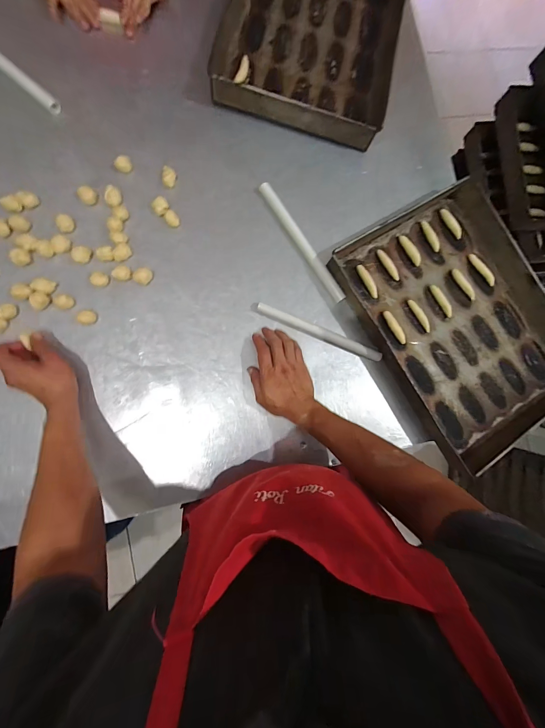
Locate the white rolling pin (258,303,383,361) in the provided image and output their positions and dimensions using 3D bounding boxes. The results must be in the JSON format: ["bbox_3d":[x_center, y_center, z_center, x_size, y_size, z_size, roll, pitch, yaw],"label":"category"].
[{"bbox_3d":[0.096,-0.062,0.624,0.266,0.017,0.019,23,83,-5],"label":"white rolling pin"}]

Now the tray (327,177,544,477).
[{"bbox_3d":[0.401,-0.091,0.644,0.378,0.063,0.521,-30,90,-9],"label":"tray"}]

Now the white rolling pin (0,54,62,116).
[{"bbox_3d":[-0.521,-0.577,0.586,0.286,0.020,0.028,40,81,-3],"label":"white rolling pin"}]

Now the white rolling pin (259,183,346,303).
[{"bbox_3d":[0.059,-0.246,0.631,0.019,0.017,0.281,-34,90,-9],"label":"white rolling pin"}]

